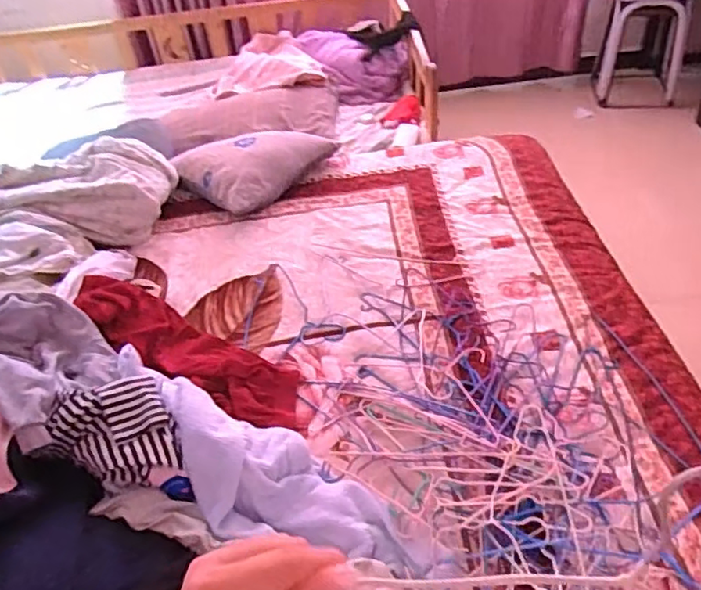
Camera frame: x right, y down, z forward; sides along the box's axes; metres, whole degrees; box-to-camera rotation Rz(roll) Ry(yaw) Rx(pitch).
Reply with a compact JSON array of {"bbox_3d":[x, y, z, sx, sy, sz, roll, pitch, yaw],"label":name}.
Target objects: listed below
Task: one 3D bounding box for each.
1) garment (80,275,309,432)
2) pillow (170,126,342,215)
[{"bbox_3d":[-0.351,0.126,1.344,0.596,0.098,0.169,28,52,15],"label":"garment"},{"bbox_3d":[-0.303,-0.421,1.881,0.326,0.116,0.421,25,52,29],"label":"pillow"}]

